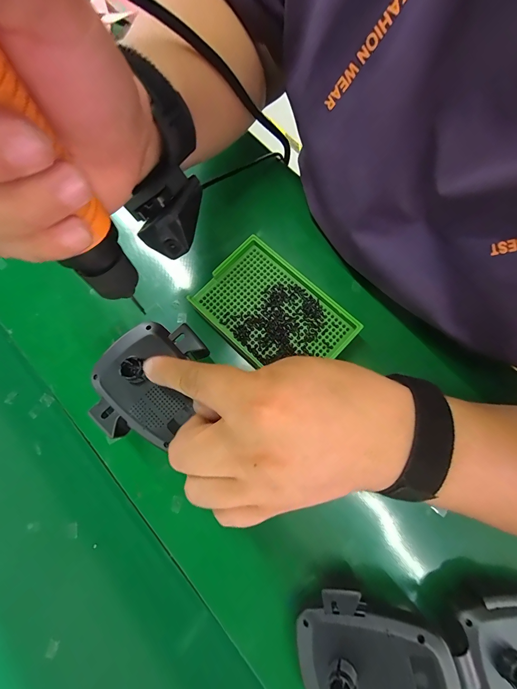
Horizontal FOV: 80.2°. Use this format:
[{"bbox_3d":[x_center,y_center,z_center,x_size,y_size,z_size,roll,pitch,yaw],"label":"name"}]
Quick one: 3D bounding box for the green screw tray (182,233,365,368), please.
[{"bbox_3d":[0.012,-0.030,0.289,0.093,0.021,0.135,-44,79,-10],"label":"green screw tray"}]

